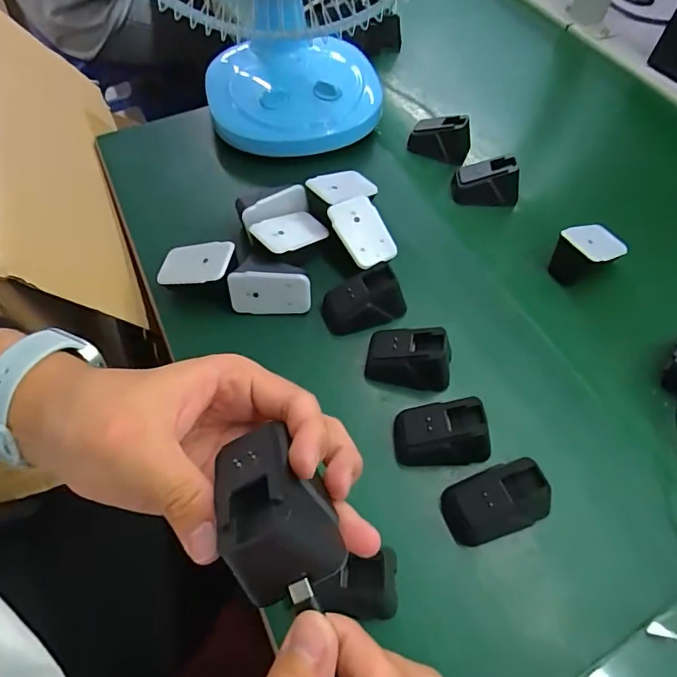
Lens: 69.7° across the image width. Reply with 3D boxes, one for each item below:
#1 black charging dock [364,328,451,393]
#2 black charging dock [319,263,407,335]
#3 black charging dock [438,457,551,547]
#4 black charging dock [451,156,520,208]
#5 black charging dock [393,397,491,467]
[{"bbox_3d":[0.058,0.014,0.391,0.066,0.045,0.035,8,57,4],"label":"black charging dock"},{"bbox_3d":[0.021,-0.032,0.422,0.065,0.043,0.036,-19,59,-13],"label":"black charging dock"},{"bbox_3d":[0.110,0.111,0.333,0.069,0.042,0.042,-15,58,-11],"label":"black charging dock"},{"bbox_3d":[0.158,-0.165,0.517,0.066,0.049,0.025,6,57,2],"label":"black charging dock"},{"bbox_3d":[0.075,0.069,0.358,0.066,0.042,0.037,-1,57,-2],"label":"black charging dock"}]

